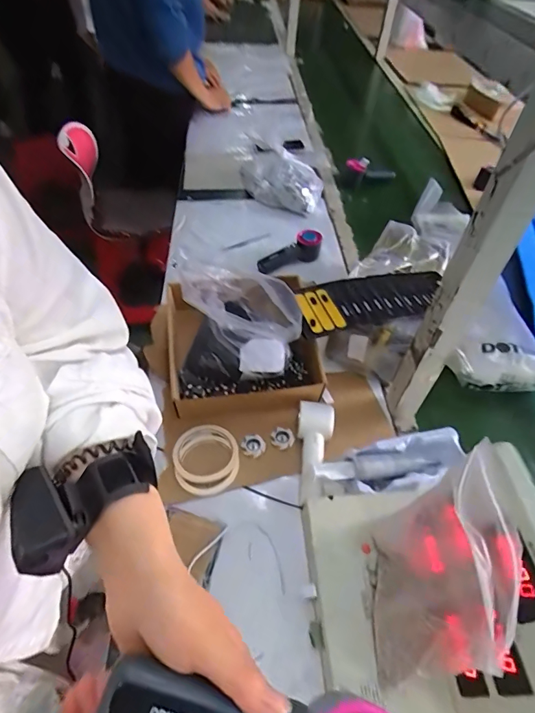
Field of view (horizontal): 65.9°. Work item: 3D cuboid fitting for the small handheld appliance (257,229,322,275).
[{"bbox_3d":[0.049,-0.227,0.921,0.155,0.053,0.051,-28,56,-6],"label":"small handheld appliance"}]

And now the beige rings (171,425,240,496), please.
[{"bbox_3d":[-0.090,0.149,0.608,0.096,0.027,0.102,2,50,-3],"label":"beige rings"}]

